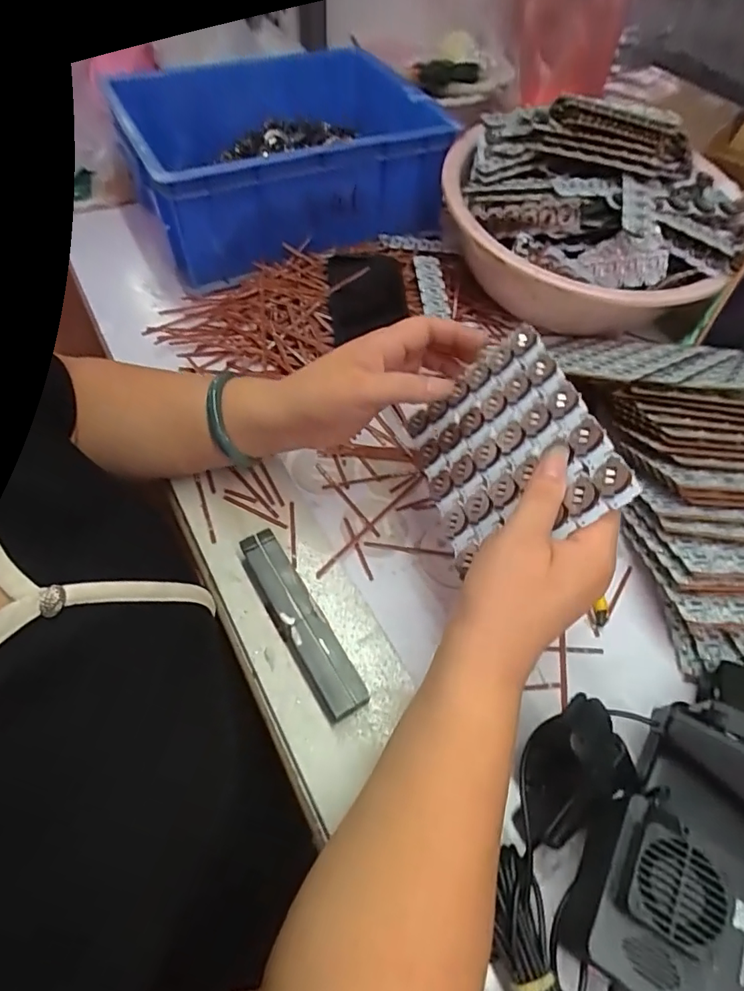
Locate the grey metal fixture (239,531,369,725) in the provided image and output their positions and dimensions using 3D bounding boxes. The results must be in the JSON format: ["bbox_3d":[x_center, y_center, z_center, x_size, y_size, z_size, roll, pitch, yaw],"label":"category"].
[{"bbox_3d":[-0.050,0.085,0.359,0.028,0.022,0.141,-26,62,-19],"label":"grey metal fixture"}]

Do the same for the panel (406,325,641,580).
[{"bbox_3d":[0.079,-0.032,0.325,0.108,0.006,0.148,-37,47,26],"label":"panel"}]

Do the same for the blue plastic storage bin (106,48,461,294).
[{"bbox_3d":[-0.110,-0.428,0.631,0.330,0.109,0.344,-17,59,-14],"label":"blue plastic storage bin"}]

